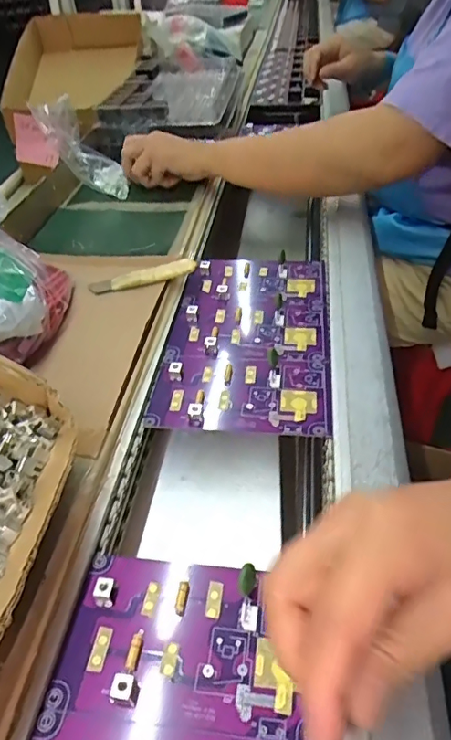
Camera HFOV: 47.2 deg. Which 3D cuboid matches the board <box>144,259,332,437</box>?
[{"bbox_3d":[0.021,-0.037,0.477,0.141,0.013,0.238,3,42,6],"label":"board"}]

